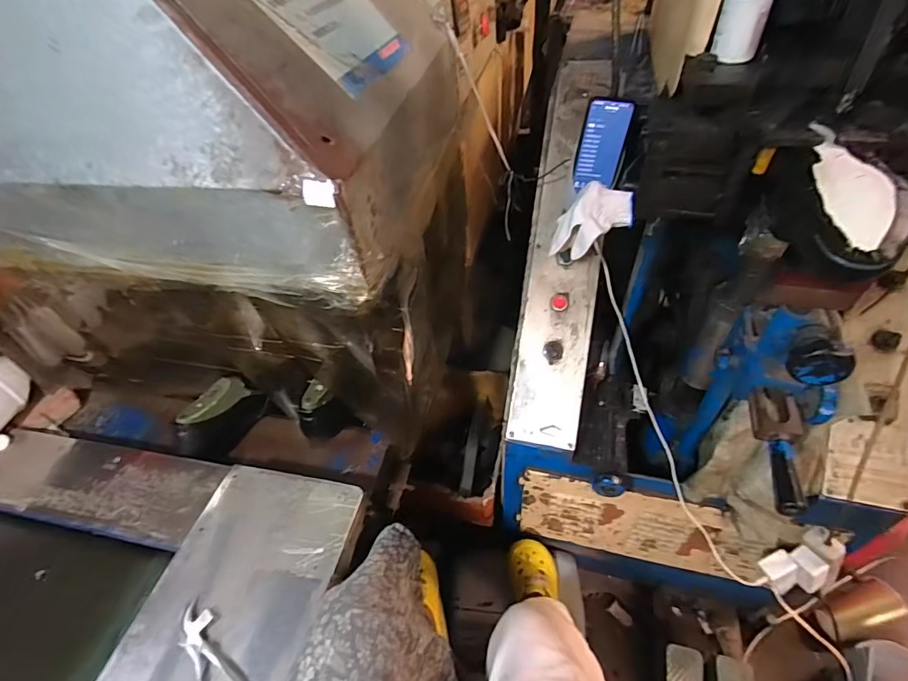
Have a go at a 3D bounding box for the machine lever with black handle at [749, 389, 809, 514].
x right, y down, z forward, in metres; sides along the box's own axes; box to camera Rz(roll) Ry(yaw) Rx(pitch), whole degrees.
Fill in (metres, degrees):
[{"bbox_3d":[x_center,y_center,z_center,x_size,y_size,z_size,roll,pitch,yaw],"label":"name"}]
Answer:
[{"bbox_3d":[0.362,0.120,0.502,0.041,0.033,0.148,5,47,9],"label":"machine lever with black handle"}]

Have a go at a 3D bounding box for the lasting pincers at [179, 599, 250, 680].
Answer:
[{"bbox_3d":[-0.267,0.380,0.520,0.052,0.025,0.183,-32,52,-24],"label":"lasting pincers"}]

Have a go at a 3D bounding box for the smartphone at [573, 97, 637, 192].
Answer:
[{"bbox_3d":[0.244,-0.317,0.744,0.077,0.135,0.015,5,37,1],"label":"smartphone"}]

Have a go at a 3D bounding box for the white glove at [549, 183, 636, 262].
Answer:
[{"bbox_3d":[0.198,-0.171,0.669,0.110,0.089,0.061,21,51,23],"label":"white glove"}]

